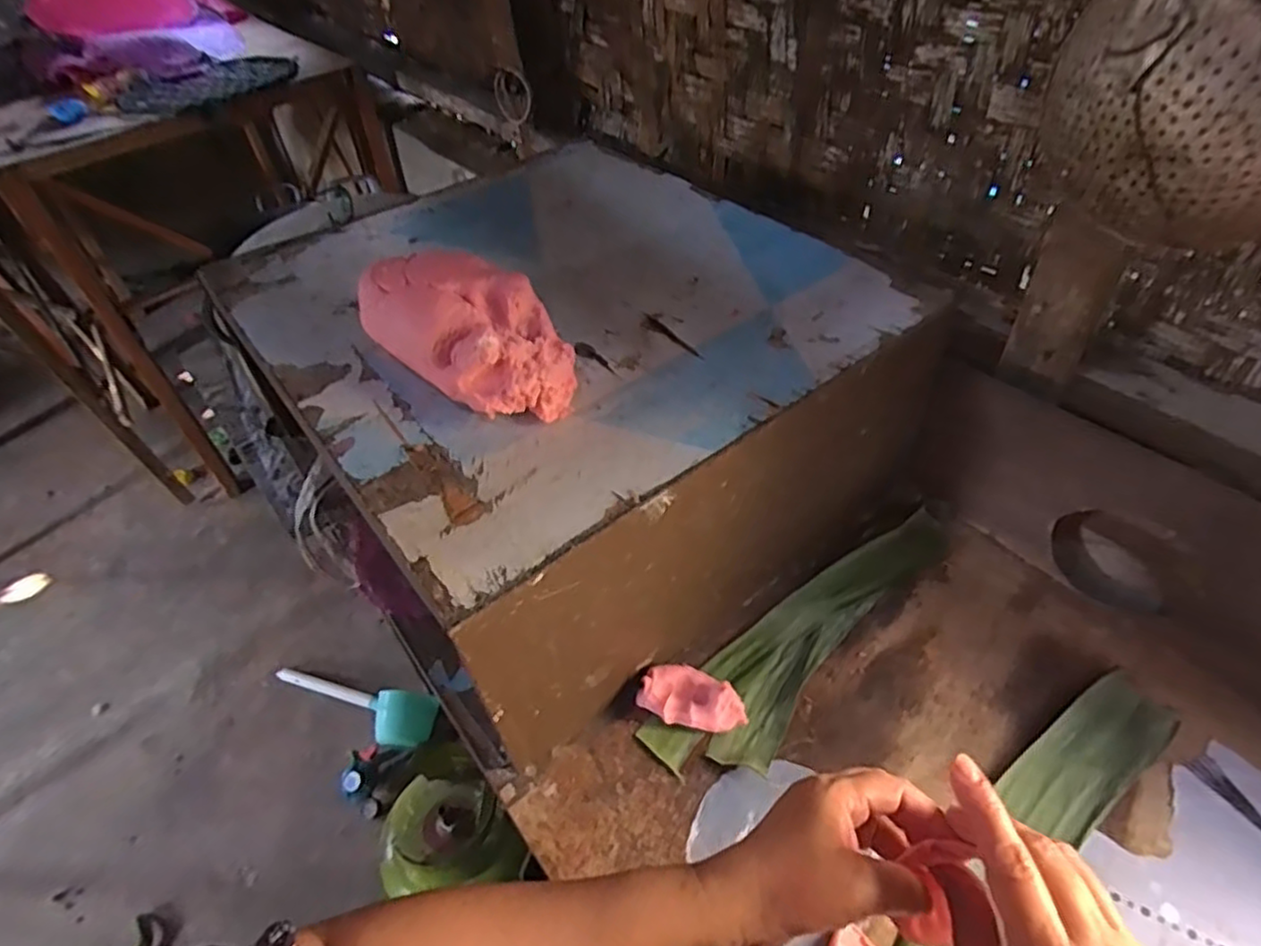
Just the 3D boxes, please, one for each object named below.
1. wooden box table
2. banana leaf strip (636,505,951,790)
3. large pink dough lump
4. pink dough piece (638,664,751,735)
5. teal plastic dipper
[{"bbox_3d":[-0.065,-0.091,0.754,0.511,0.255,0.563,-32,51,-23],"label":"wooden box table"},{"bbox_3d":[0.179,0.154,0.665,0.384,0.011,0.093,-35,53,-26],"label":"banana leaf strip"},{"bbox_3d":[-0.134,-0.115,0.568,0.194,0.090,0.106,28,55,29],"label":"large pink dough lump"},{"bbox_3d":[0.054,0.203,0.607,0.086,0.039,0.058,28,55,28],"label":"pink dough piece"},{"bbox_3d":[-0.602,0.481,1.475,0.426,0.102,0.114,7,46,30],"label":"teal plastic dipper"}]

